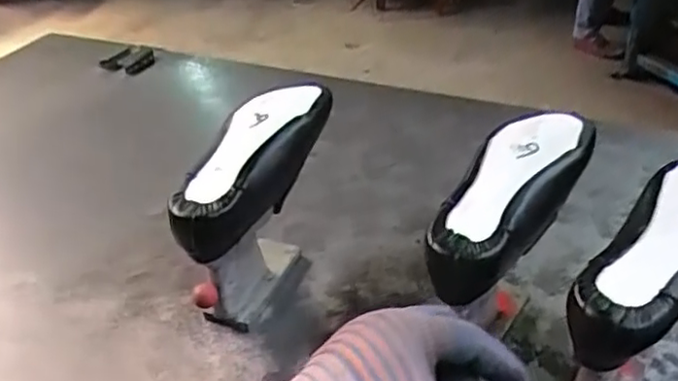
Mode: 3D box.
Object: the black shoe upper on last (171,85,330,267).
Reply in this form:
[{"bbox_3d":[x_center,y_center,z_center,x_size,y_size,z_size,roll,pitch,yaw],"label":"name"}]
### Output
[{"bbox_3d":[-0.097,-0.034,0.755,0.095,0.076,0.284,12,39,21],"label":"black shoe upper on last"}]

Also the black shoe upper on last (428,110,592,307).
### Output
[{"bbox_3d":[0.179,0.005,0.676,0.097,0.070,0.281,20,42,29],"label":"black shoe upper on last"}]

